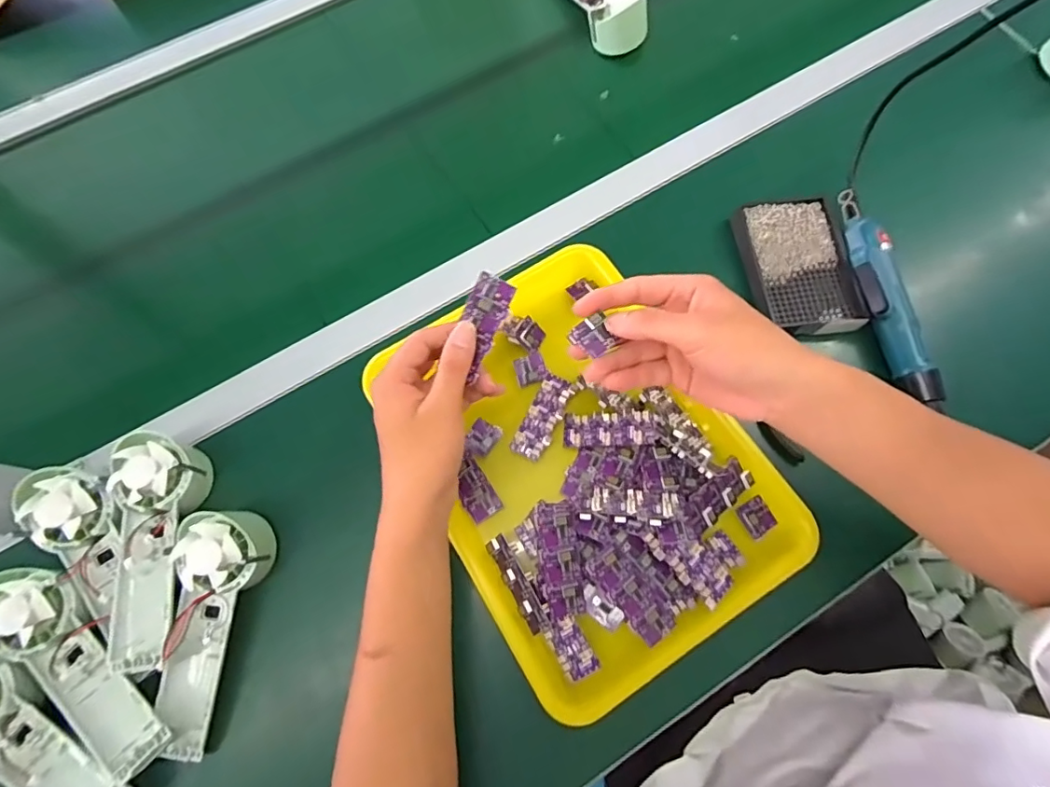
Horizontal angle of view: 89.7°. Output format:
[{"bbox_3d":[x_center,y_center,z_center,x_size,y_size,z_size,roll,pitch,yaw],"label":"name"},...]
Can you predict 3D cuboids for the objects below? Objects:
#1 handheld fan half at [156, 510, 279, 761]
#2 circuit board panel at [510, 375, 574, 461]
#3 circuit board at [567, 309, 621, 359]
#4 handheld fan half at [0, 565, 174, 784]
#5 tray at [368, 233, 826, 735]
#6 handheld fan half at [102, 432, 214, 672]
[{"bbox_3d":[-0.248,0.179,0.413,0.064,0.051,0.179,10,86,4],"label":"handheld fan half"},{"bbox_3d":[0.016,0.020,0.463,0.029,0.007,0.076,25,74,9],"label":"circuit board panel"},{"bbox_3d":[0.046,-0.039,0.351,0.028,0.012,0.023,-30,74,-9],"label":"circuit board"},{"bbox_3d":[-0.336,0.204,0.388,0.065,0.042,0.178,-38,92,-11],"label":"handheld fan half"},{"bbox_3d":[0.047,0.050,0.438,0.248,0.045,0.338,-31,74,-9],"label":"tray"},{"bbox_3d":[-0.291,0.120,0.418,0.059,0.049,0.169,-10,72,-3],"label":"handheld fan half"}]

